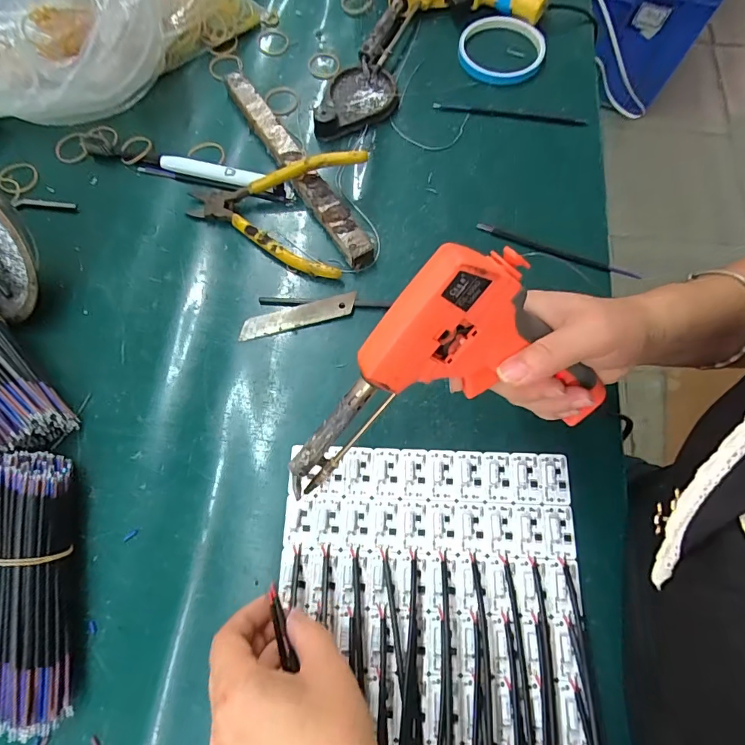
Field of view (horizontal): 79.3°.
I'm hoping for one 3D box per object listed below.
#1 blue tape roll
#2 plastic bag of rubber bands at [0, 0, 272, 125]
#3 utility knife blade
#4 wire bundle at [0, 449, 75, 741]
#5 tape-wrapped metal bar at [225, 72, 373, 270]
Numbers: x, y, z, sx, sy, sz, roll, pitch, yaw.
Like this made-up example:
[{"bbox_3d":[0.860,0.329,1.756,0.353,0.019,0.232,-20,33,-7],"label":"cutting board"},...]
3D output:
[{"bbox_3d":[0.131,-0.329,0.456,0.085,0.012,0.088,0,71,-1],"label":"blue tape roll"},{"bbox_3d":[-0.226,-0.306,0.392,0.256,0.107,0.143,-14,72,-6],"label":"plastic bag of rubber bands"},{"bbox_3d":[-0.059,-0.045,0.360,0.093,0.004,0.018,-15,84,-2],"label":"utility knife blade"},{"bbox_3d":[-0.217,0.131,0.282,0.047,0.038,0.163,-10,72,-4],"label":"wire bundle"},{"bbox_3d":[-0.068,-0.183,0.399,0.024,0.022,0.224,-32,74,-11],"label":"tape-wrapped metal bar"}]

